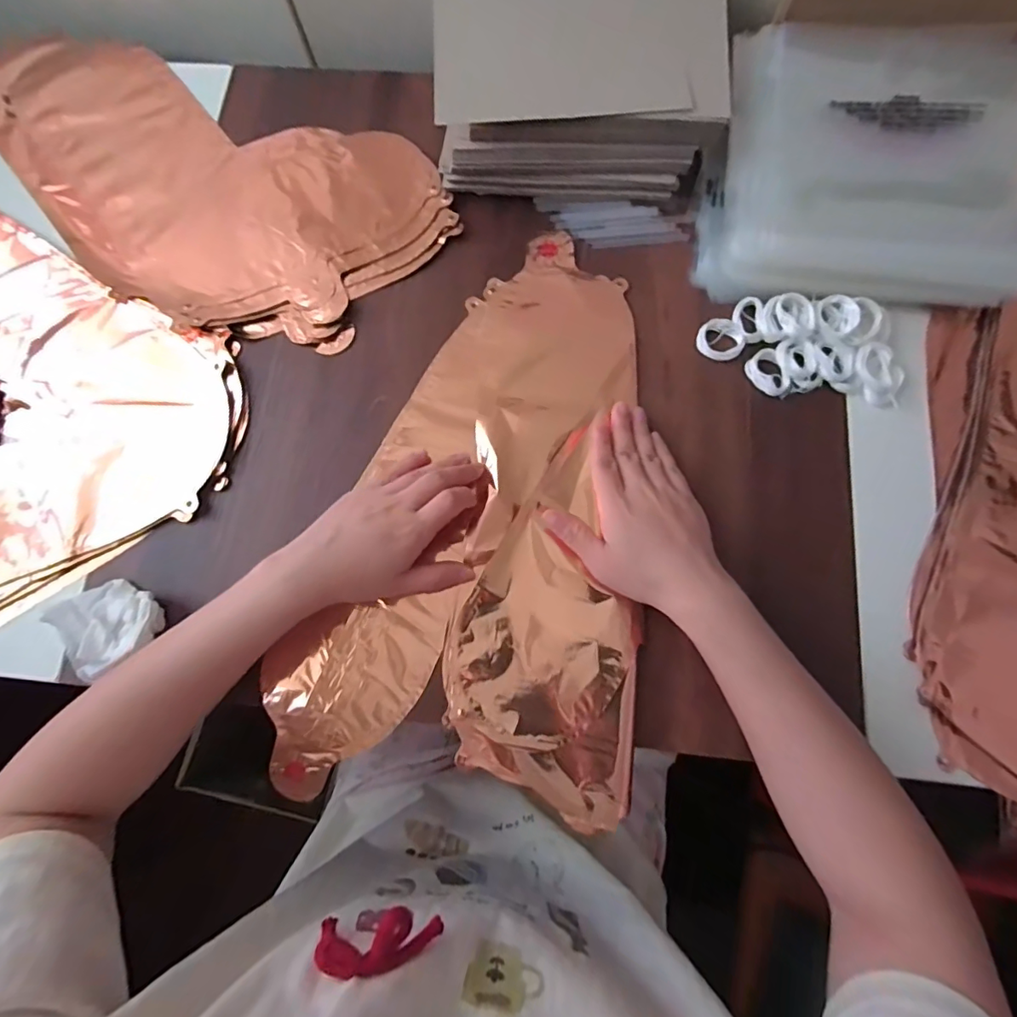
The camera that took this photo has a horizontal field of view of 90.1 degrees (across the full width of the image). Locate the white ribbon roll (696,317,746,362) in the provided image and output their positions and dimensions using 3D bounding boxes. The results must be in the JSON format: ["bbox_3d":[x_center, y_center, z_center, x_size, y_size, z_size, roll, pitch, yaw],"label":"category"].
[{"bbox_3d":[0.167,-0.133,0.399,0.035,0.009,0.032,0,76,2],"label":"white ribbon roll"}]

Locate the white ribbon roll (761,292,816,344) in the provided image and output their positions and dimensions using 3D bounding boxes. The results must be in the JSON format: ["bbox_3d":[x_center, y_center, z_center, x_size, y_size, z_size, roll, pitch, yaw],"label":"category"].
[{"bbox_3d":[0.216,-0.148,0.395,0.037,0.013,0.034,0,76,2],"label":"white ribbon roll"}]

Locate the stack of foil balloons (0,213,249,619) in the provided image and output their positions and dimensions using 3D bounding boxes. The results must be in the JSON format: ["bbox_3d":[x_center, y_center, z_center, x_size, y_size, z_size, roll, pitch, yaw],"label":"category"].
[{"bbox_3d":[-0.458,-0.096,0.413,0.416,0.021,0.392,-31,77,-6],"label":"stack of foil balloons"}]

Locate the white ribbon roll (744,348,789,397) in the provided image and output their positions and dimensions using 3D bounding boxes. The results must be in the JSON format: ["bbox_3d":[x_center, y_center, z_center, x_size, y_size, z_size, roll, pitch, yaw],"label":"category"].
[{"bbox_3d":[0.198,-0.104,0.391,0.025,0.007,0.038,-17,76,-3],"label":"white ribbon roll"}]

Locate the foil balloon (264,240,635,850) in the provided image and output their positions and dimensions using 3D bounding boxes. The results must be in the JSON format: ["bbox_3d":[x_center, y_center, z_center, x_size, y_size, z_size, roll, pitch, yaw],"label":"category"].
[{"bbox_3d":[-0.018,-0.008,0.384,0.242,0.024,0.417,8,76,4],"label":"foil balloon"}]

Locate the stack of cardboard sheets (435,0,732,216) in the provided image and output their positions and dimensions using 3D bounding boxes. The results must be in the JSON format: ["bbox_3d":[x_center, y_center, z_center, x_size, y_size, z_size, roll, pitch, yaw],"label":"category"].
[{"bbox_3d":[0.061,-0.359,0.430,0.230,0.074,0.183,8,76,4],"label":"stack of cardboard sheets"}]

